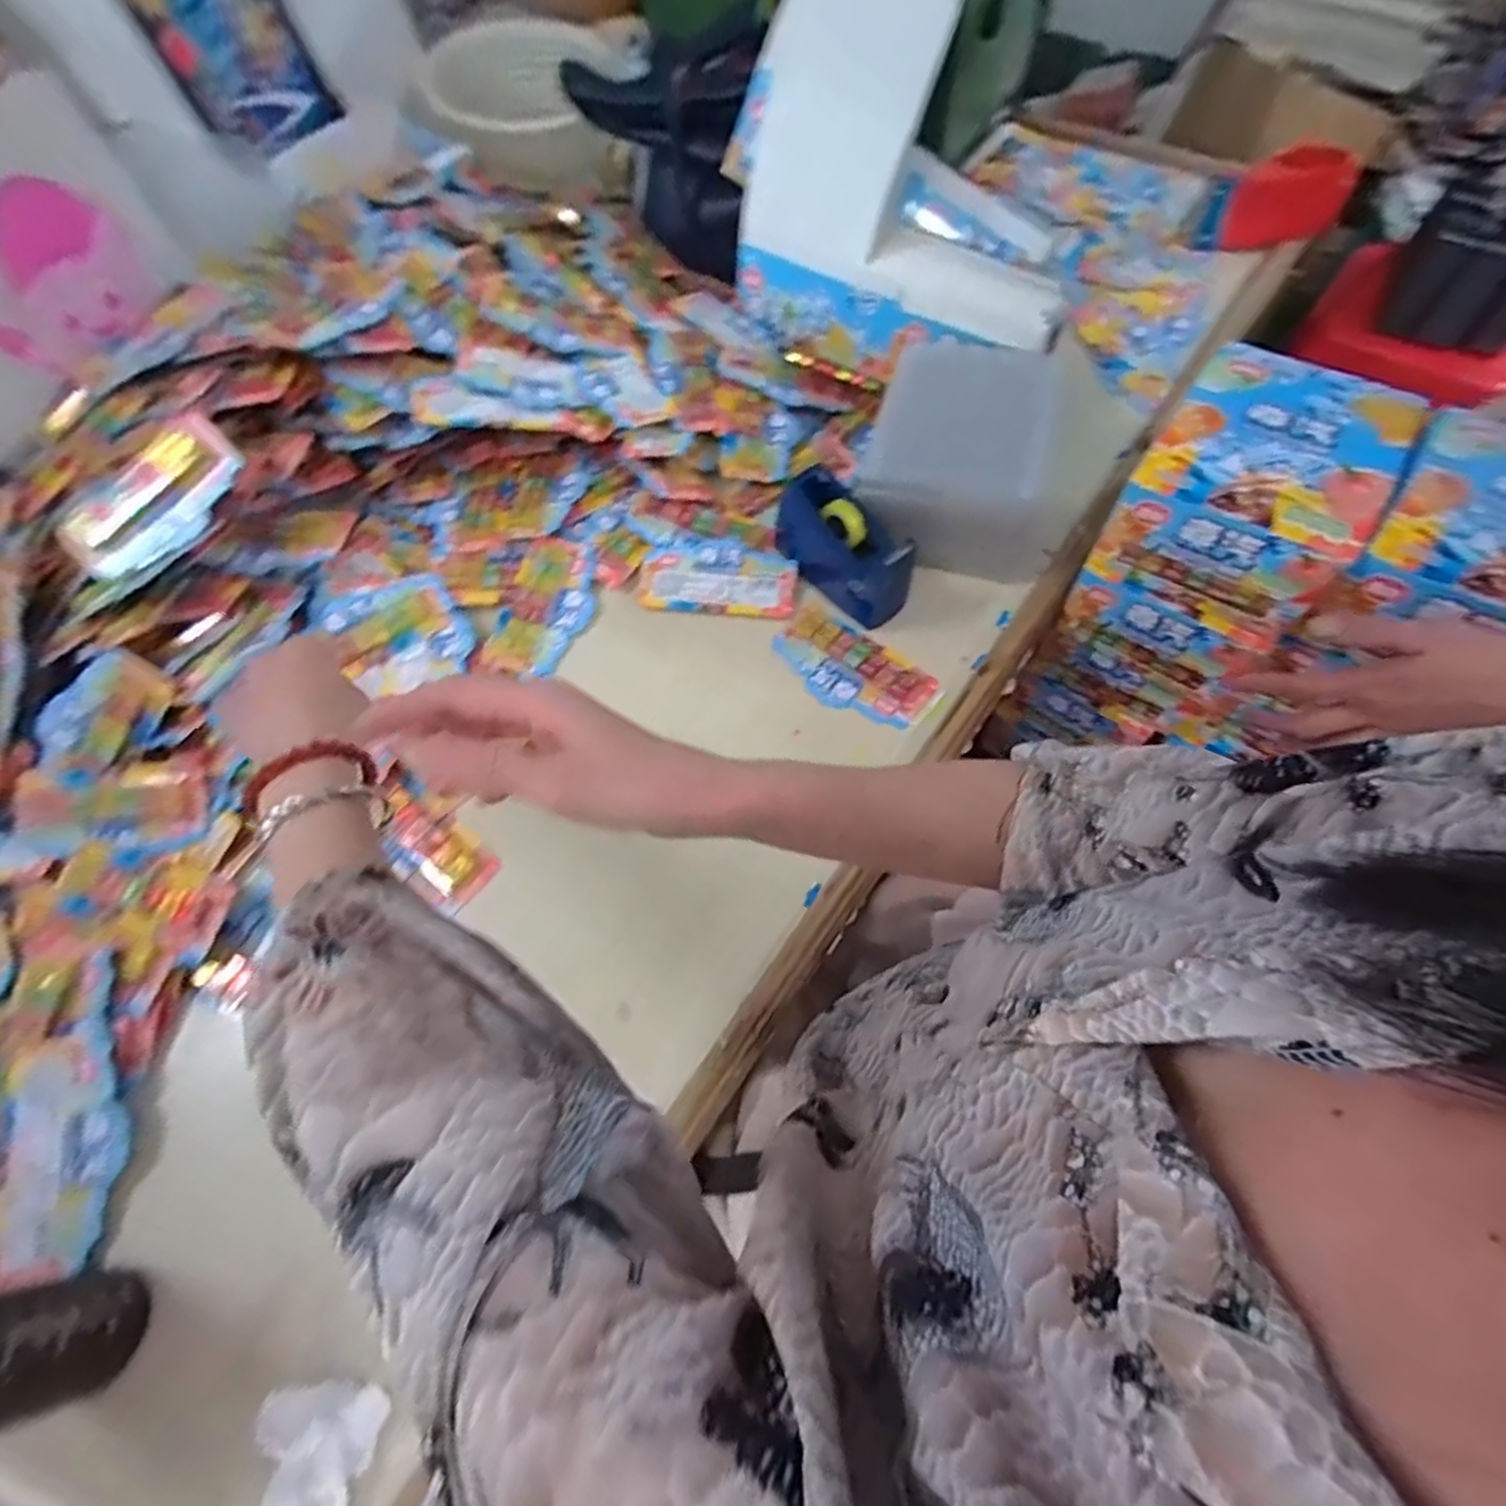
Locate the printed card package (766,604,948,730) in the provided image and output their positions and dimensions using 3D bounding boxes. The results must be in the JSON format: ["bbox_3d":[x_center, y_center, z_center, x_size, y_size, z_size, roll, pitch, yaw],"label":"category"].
[{"bbox_3d":[0.091,-0.076,0.615,0.150,0.011,0.074,34,69,17],"label":"printed card package"}]

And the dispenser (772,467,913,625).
[{"bbox_3d":[0.079,-0.192,0.623,0.050,0.079,0.155,-42,69,-17],"label":"dispenser"}]

